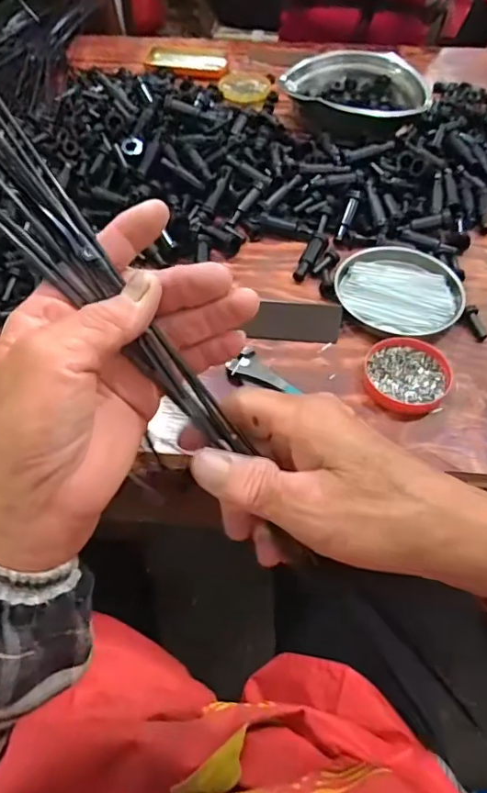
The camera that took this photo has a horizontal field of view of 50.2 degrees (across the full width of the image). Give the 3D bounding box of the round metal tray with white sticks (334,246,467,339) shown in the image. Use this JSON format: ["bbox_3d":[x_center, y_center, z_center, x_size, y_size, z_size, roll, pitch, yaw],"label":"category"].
[{"bbox_3d":[0.168,-0.113,0.567,0.133,0.018,0.126,0,53,1],"label":"round metal tray with white sticks"}]

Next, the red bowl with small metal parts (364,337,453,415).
[{"bbox_3d":[0.157,-0.020,0.501,0.078,0.016,0.083,0,53,1],"label":"red bowl with small metal parts"}]

